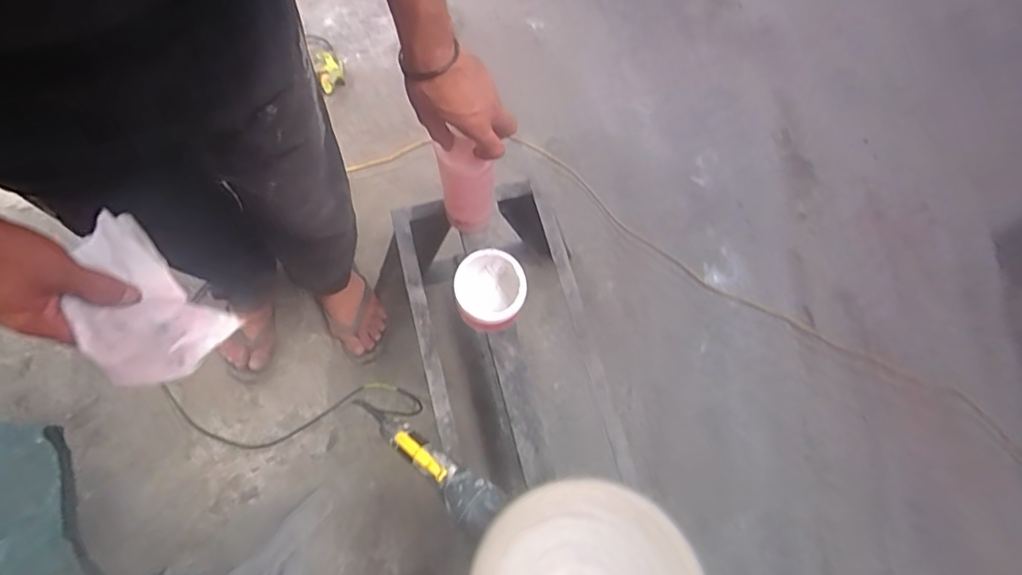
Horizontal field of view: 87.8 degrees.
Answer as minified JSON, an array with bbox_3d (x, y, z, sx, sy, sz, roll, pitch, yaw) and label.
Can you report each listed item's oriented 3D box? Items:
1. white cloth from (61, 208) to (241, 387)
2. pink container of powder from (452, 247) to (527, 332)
[{"bbox_3d":[-0.325,0.013,0.454,0.142,0.027,0.100,52,41,-11],"label":"white cloth"},{"bbox_3d":[-0.032,0.003,0.779,0.101,0.069,0.108,1,72,-4],"label":"pink container of powder"}]

